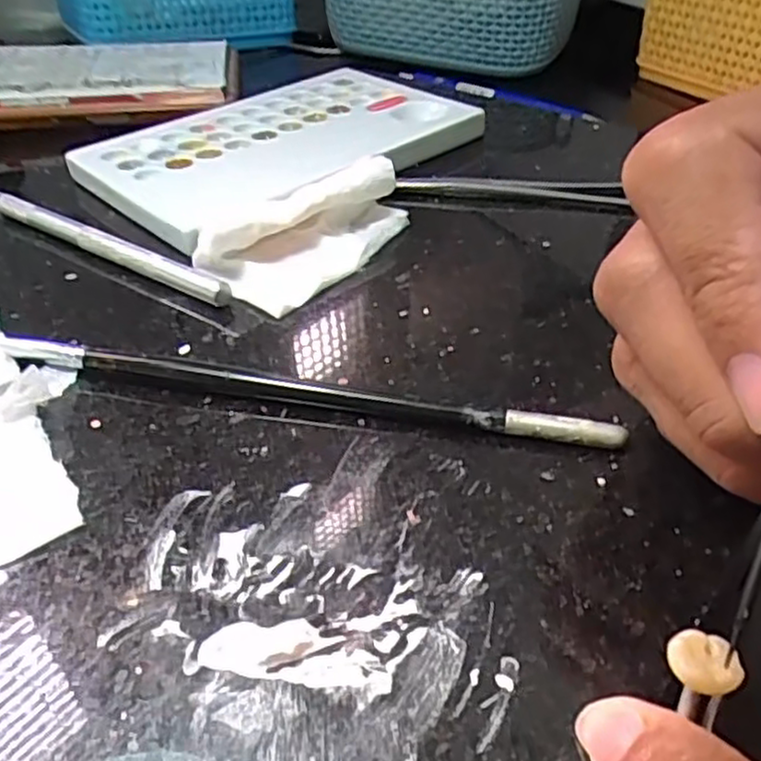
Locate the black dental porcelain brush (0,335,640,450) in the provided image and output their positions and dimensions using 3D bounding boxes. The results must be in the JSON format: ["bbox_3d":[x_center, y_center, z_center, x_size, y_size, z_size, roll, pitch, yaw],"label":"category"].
[{"bbox_3d":[-0.023,0.003,0.187,0.161,0.006,0.005,8,40,11],"label":"black dental porcelain brush"}]

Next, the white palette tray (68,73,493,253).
[{"bbox_3d":[-0.041,-0.101,0.309,0.152,0.012,0.097,-32,48,-31],"label":"white palette tray"}]

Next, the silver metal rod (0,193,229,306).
[{"bbox_3d":[-0.095,-0.047,0.248,0.114,0.008,0.006,23,46,28],"label":"silver metal rod"}]

